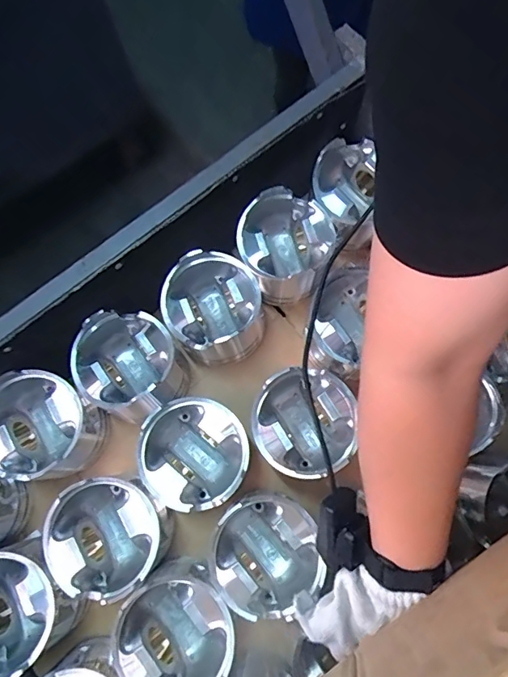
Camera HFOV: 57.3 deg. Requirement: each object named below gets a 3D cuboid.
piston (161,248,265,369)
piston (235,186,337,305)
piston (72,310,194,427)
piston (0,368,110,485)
[{"bbox_3d":[-0.047,-0.036,0.552,0.111,0.092,0.122,0,78,1],"label":"piston"},{"bbox_3d":[0.036,-0.110,0.565,0.109,0.079,0.109,0,78,1],"label":"piston"},{"bbox_3d":[-0.140,0.034,0.534,0.117,0.093,0.113,0,78,1],"label":"piston"},{"bbox_3d":[-0.235,0.098,0.520,0.112,0.089,0.110,0,78,1],"label":"piston"}]

